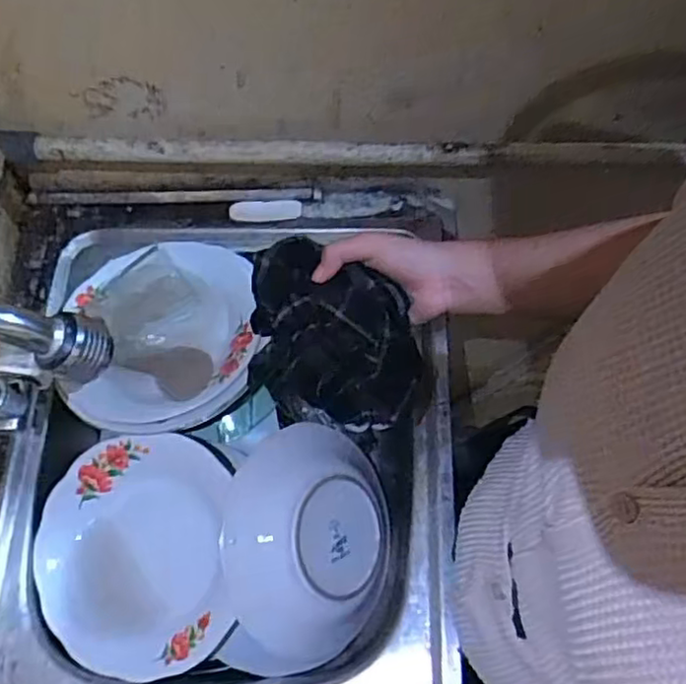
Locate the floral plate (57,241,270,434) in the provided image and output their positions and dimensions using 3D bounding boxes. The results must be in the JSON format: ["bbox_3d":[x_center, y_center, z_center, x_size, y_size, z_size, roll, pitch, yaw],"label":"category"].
[{"bbox_3d":[-0.181,-0.014,0.673,0.189,0.035,0.213,-12,66,-6],"label":"floral plate"}]

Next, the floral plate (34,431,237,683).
[{"bbox_3d":[-0.188,0.190,0.615,0.180,0.029,0.201,-3,76,11],"label":"floral plate"}]

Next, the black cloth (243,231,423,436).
[{"bbox_3d":[-0.005,0.000,0.548,0.135,0.116,0.098,10,65,4],"label":"black cloth"}]

